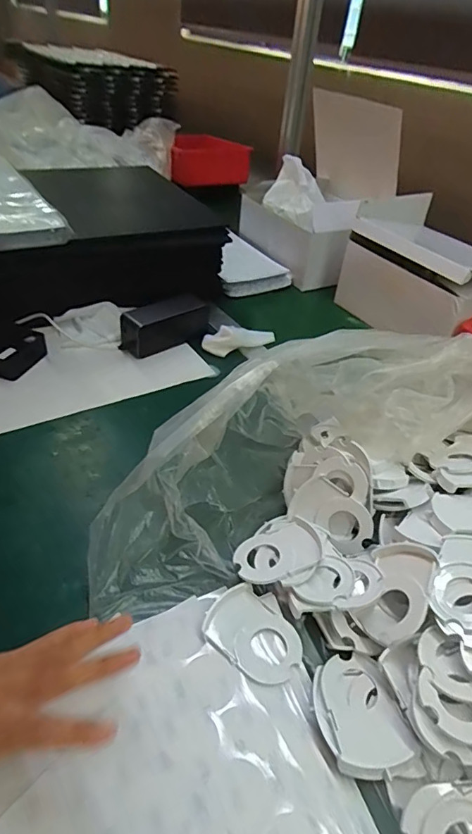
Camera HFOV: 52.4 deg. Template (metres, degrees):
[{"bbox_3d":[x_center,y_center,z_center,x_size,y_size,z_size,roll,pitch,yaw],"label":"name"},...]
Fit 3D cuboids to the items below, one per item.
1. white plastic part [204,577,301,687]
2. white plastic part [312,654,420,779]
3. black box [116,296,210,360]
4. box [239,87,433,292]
[{"bbox_3d":[0.014,0.176,0.391,0.079,0.008,0.054,31,45,27],"label":"white plastic part"},{"bbox_3d":[0.089,0.215,0.350,0.060,0.014,0.075,-6,41,-14],"label":"white plastic part"},{"bbox_3d":[-0.109,-0.140,0.729,0.143,0.057,0.045,-24,48,-32],"label":"black box"},{"bbox_3d":[0.188,-0.446,0.947,0.228,0.281,0.316,-19,46,-28],"label":"box"}]

